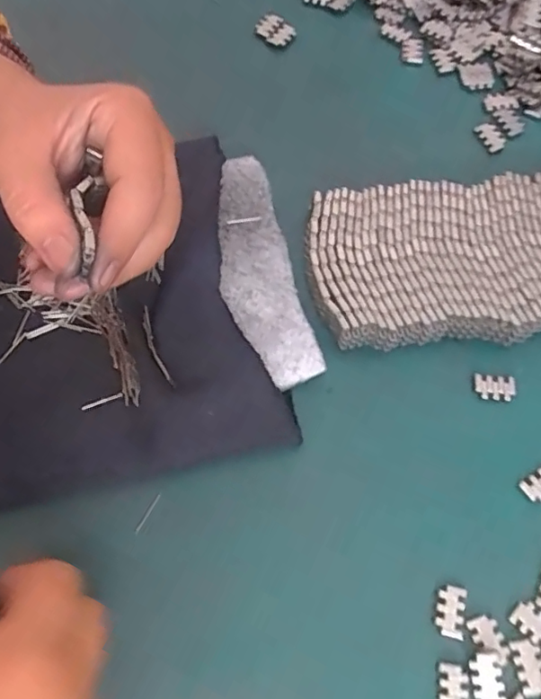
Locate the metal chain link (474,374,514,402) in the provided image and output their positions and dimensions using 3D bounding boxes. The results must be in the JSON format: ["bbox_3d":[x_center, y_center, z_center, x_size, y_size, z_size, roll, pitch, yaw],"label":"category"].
[{"bbox_3d":[0.112,0.019,0.292,0.019,0.005,0.012,7,67,4],"label":"metal chain link"}]

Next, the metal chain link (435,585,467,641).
[{"bbox_3d":[0.078,0.113,0.250,0.012,0.004,0.020,10,67,6],"label":"metal chain link"}]

